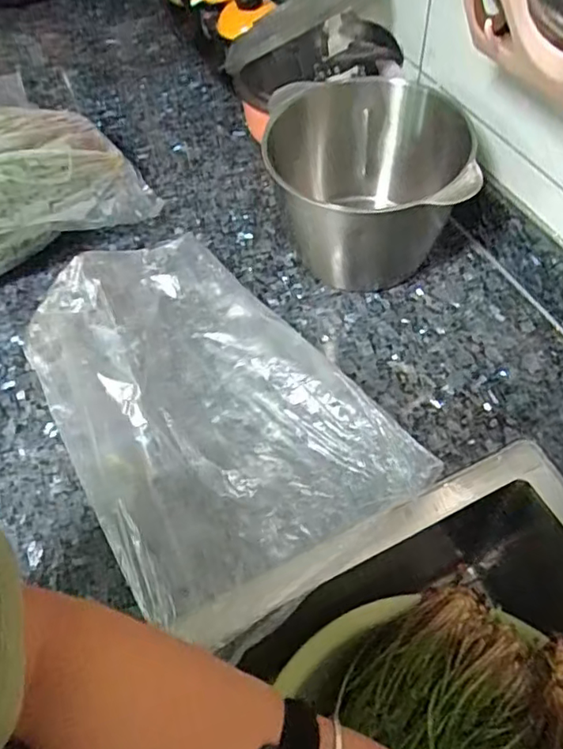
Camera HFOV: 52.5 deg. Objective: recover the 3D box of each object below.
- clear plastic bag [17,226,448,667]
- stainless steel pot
[{"bbox_3d":[-0.072,0.027,0.490,0.233,0.068,0.343,-36,62,-17],"label":"clear plastic bag"},{"bbox_3d":[0.081,-0.177,0.555,0.176,0.149,0.167,-2,58,3],"label":"stainless steel pot"}]

